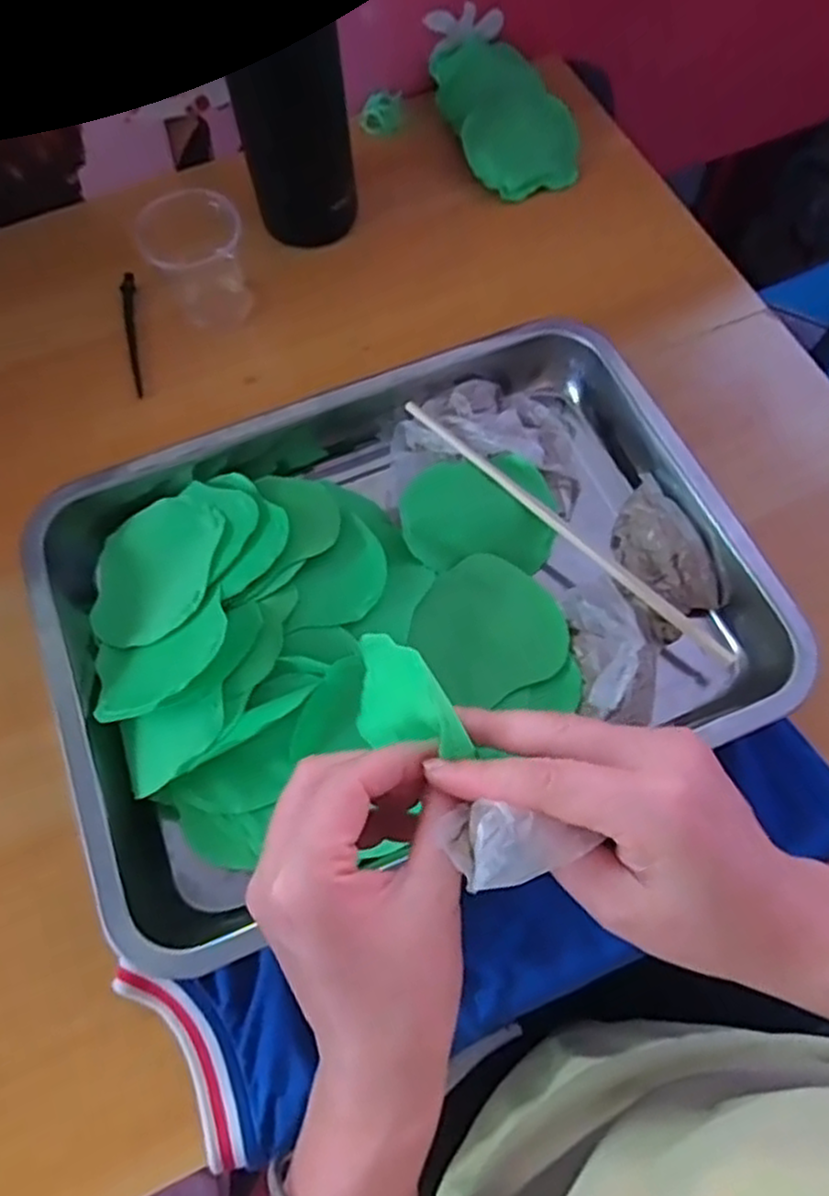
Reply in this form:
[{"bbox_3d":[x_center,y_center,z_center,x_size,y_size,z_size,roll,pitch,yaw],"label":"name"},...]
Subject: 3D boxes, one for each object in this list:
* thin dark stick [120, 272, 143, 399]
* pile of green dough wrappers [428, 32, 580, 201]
[{"bbox_3d":[-0.193,-0.179,0.502,0.010,0.006,0.104,-11,68,-4],"label":"thin dark stick"},{"bbox_3d":[0.070,-0.381,0.569,0.085,0.018,0.157,-16,69,-6],"label":"pile of green dough wrappers"}]

